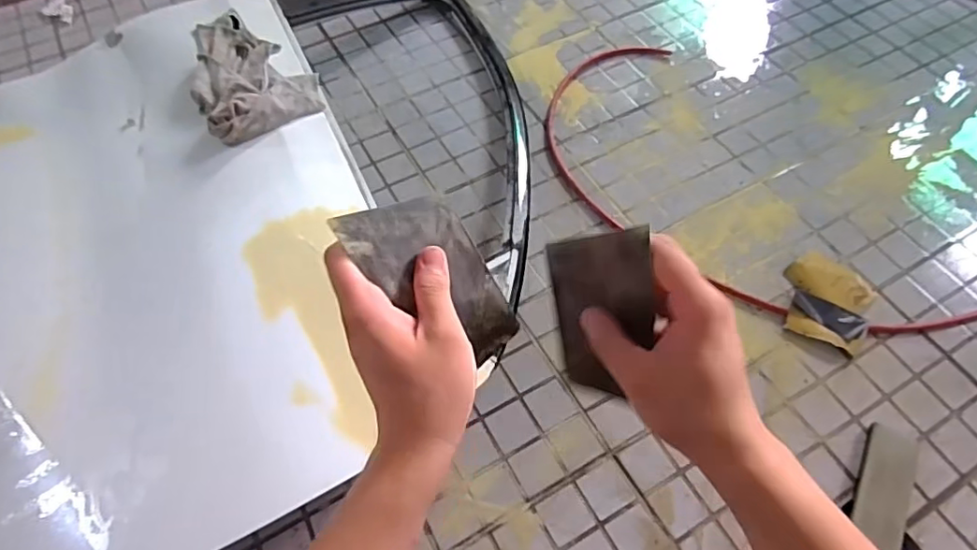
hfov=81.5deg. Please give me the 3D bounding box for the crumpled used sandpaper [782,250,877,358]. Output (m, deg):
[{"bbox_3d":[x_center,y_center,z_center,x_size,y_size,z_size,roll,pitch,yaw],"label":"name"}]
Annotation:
[{"bbox_3d":[0.637,0.039,1.069,0.155,0.022,0.204,30,64,18],"label":"crumpled used sandpaper"}]

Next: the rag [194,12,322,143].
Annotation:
[{"bbox_3d":[-0.474,-0.399,1.094,0.222,0.080,0.399,-32,63,-16],"label":"rag"}]

